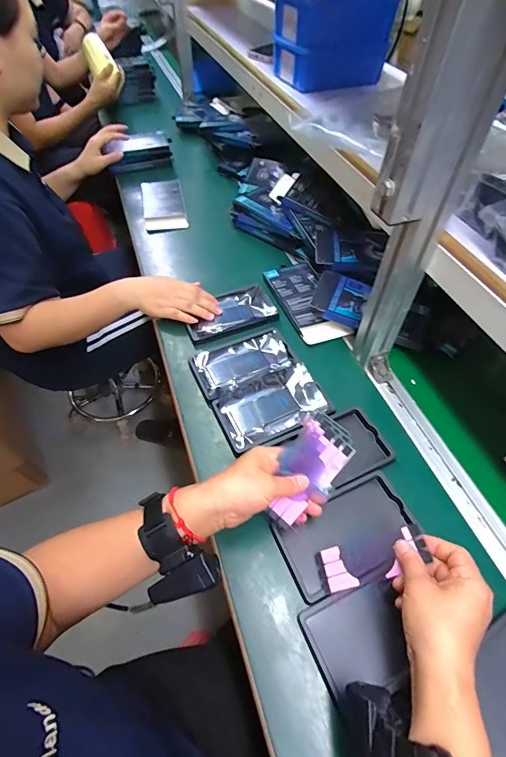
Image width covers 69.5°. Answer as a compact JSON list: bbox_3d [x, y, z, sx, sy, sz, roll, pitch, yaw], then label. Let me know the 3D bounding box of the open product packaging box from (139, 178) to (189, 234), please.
[{"bbox_3d":[-0.211,-0.415,0.864,0.097,0.032,0.211,-9,55,-8],"label":"open product packaging box"}]

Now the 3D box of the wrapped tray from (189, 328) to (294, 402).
[{"bbox_3d":[-0.019,-0.030,0.596,0.161,0.010,0.090,-25,58,-18],"label":"wrapped tray"}]

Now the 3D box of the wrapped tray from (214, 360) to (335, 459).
[{"bbox_3d":[0.028,0.039,0.533,0.156,0.022,0.107,-24,58,-18],"label":"wrapped tray"}]

